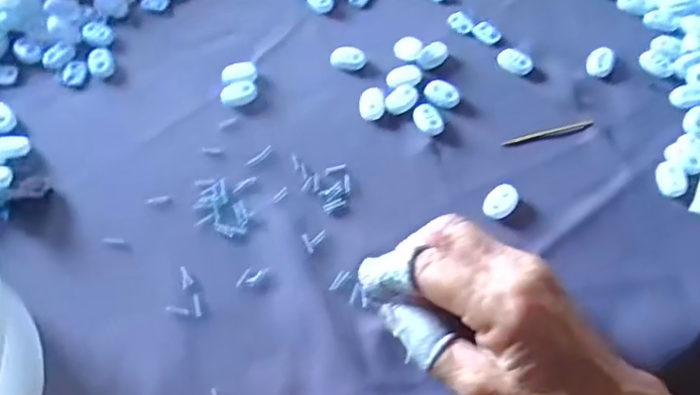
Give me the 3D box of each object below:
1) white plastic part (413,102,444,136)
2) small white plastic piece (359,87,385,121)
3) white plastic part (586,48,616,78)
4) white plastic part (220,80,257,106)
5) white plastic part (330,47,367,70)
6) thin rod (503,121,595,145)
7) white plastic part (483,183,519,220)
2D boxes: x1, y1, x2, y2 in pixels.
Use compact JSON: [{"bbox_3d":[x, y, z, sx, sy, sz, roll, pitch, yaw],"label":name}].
[{"bbox_3d":[0.048,-0.049,0.361,0.016,0.006,0.022,-14,62,-8],"label":"white plastic part"},{"bbox_3d":[0.014,-0.060,0.367,0.016,0.006,0.021,-2,61,-2],"label":"small white plastic piece"},{"bbox_3d":[0.168,-0.091,0.387,0.017,0.009,0.020,29,65,14],"label":"white plastic part"},{"bbox_3d":[-0.071,-0.067,0.372,0.022,0.004,0.017,-13,62,-8],"label":"white plastic part"},{"bbox_3d":[-0.001,-0.093,0.386,0.023,0.007,0.015,2,61,0],"label":"white plastic part"},{"bbox_3d":[0.124,-0.041,0.361,0.060,0.004,0.005,-12,62,-7],"label":"thin rod"},{"bbox_3d":[0.088,0.001,0.335,0.017,0.004,0.025,28,65,14],"label":"white plastic part"}]

